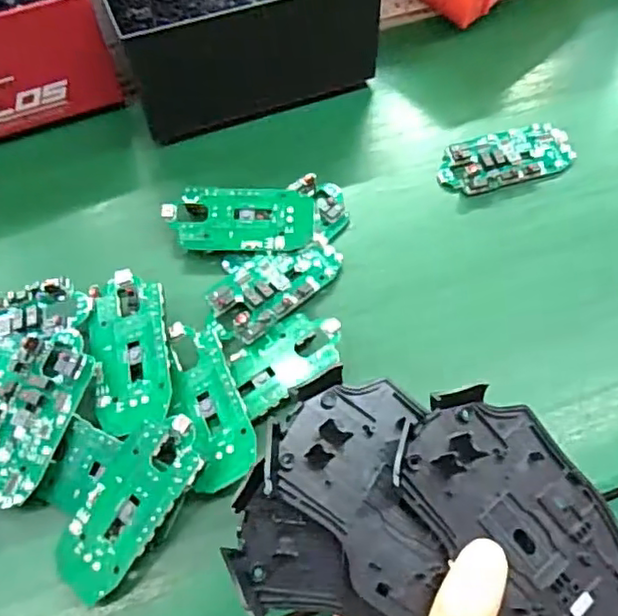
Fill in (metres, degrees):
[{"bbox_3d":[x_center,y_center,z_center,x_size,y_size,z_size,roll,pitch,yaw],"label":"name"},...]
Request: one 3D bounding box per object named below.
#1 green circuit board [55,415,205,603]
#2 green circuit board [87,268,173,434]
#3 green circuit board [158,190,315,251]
[{"bbox_3d":[-0.094,0.100,0.323,0.046,0.007,0.099,30,81,28],"label":"green circuit board"},{"bbox_3d":[-0.105,0.023,0.363,0.045,0.011,0.097,-10,61,-4],"label":"green circuit board"},{"bbox_3d":[-0.045,-0.059,0.414,0.097,0.014,0.044,-1,61,1],"label":"green circuit board"}]

